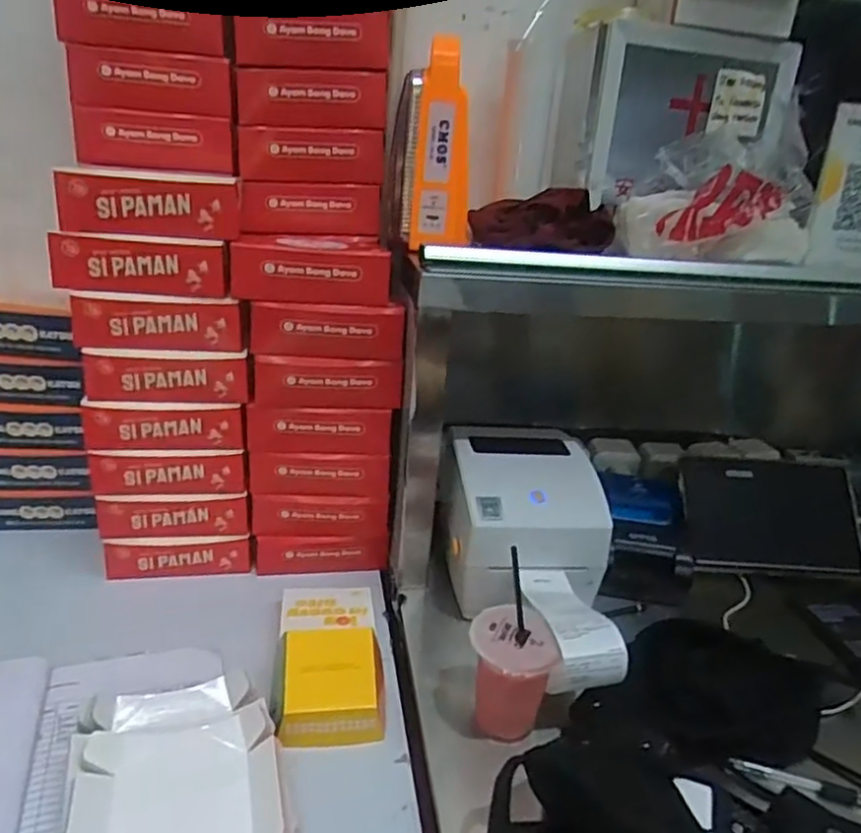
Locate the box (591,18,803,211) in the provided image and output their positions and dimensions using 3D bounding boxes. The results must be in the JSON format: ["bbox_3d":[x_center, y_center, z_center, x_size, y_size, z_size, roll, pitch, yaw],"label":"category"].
[{"bbox_3d":[0.353,-0.405,0.919,0.298,0.202,0.060,-5,25,-21],"label":"box"}]

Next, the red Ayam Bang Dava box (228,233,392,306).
[{"bbox_3d":[-0.142,-0.179,0.790,0.175,0.063,0.127,-2,24,-16],"label":"red Ayam Bang Dava box"}]

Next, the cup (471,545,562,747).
[{"bbox_3d":[0.075,0.247,0.649,0.080,0.128,0.087,8,23,7],"label":"cup"}]

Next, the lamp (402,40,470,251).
[{"bbox_3d":[0.008,-0.303,0.767,0.086,0.203,0.056,2,23,-7],"label":"lamp"}]

